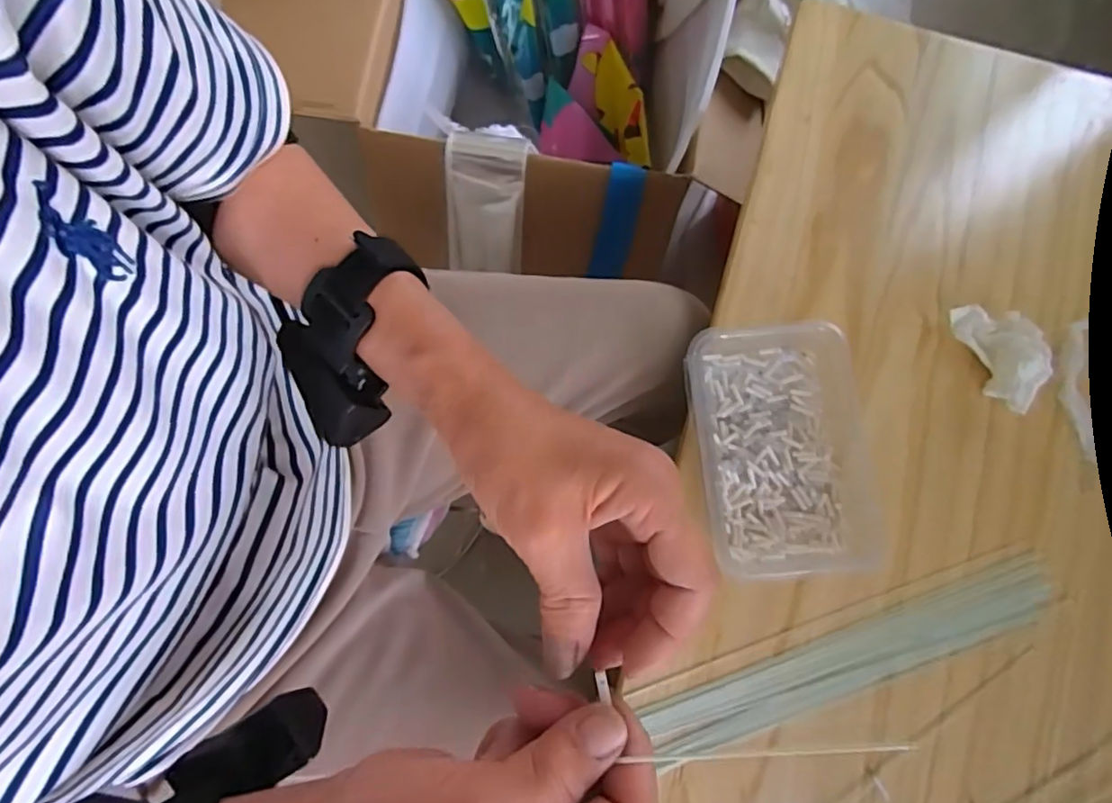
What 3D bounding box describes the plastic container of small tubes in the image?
[{"bbox_3d":[0.174,0.035,0.448,0.136,0.041,0.185,-7,80,-3],"label":"plastic container of small tubes"}]

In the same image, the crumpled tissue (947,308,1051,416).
[{"bbox_3d":[0.354,-0.039,0.463,0.038,0.044,0.092,-23,81,-5],"label":"crumpled tissue"}]

